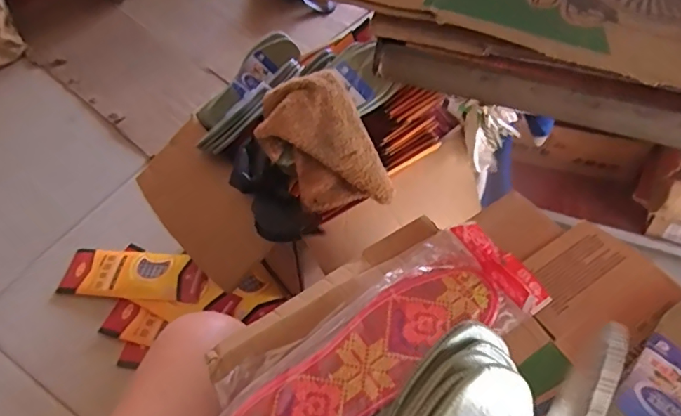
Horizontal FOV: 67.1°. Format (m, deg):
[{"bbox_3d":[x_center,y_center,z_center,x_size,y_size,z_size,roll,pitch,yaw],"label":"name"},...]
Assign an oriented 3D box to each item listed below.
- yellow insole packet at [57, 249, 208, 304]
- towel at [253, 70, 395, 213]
[{"bbox_3d":[-0.415,0.137,1.039,0.285,0.018,0.099,5,55,5],"label":"yellow insole packet"},{"bbox_3d":[-0.028,-0.081,0.712,0.136,0.047,0.198,-26,97,3],"label":"towel"}]

